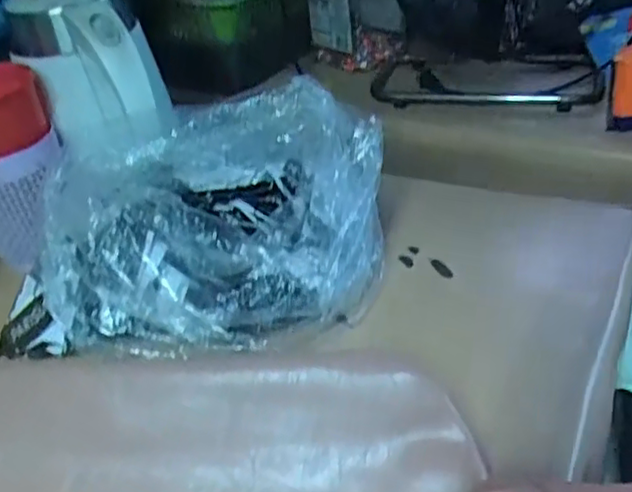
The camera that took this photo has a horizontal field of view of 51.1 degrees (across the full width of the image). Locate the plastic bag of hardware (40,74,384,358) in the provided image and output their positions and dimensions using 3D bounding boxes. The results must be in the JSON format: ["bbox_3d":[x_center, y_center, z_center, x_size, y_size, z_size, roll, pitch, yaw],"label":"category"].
[{"bbox_3d":[-0.072,-0.018,0.510,0.247,0.115,0.200,-5,35,4],"label":"plastic bag of hardware"}]

